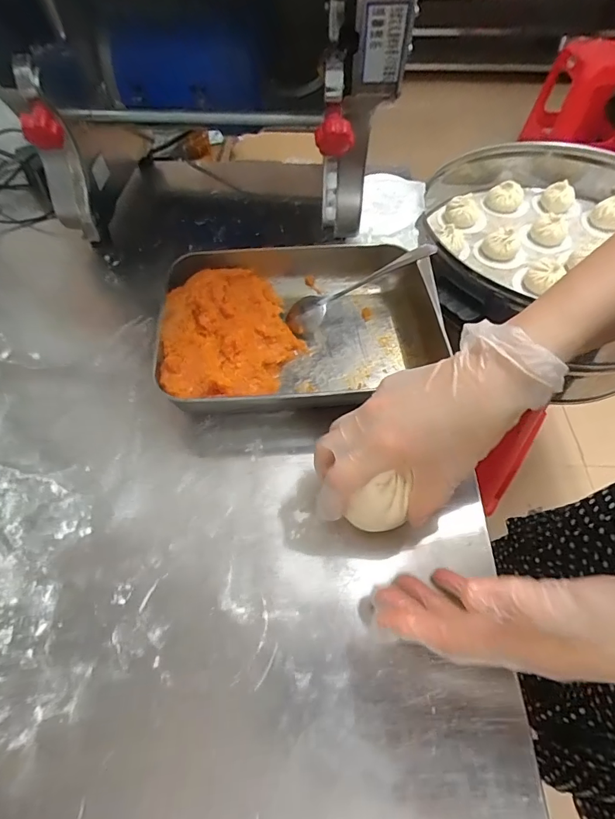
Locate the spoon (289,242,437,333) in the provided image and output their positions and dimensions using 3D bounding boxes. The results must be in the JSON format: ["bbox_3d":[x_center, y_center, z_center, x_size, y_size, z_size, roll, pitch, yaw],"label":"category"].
[{"bbox_3d":[0.055,-0.128,0.458,0.168,0.024,0.040,-28,56,4],"label":"spoon"}]

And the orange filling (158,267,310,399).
[{"bbox_3d":[-0.071,-0.073,0.422,0.124,0.047,0.172,-7,53,-5],"label":"orange filling"}]

